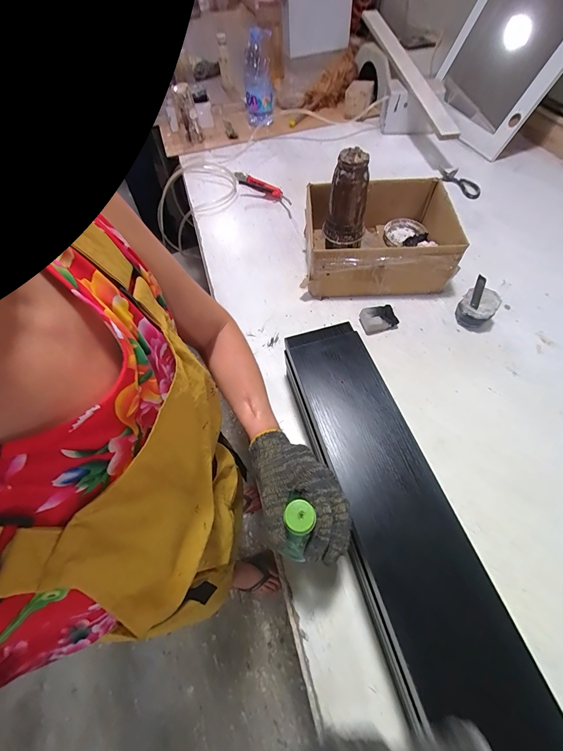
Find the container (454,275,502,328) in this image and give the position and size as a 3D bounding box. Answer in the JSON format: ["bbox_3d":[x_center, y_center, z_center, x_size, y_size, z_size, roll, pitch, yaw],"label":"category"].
[{"bbox_3d":[0.416,-0.152,0.638,0.066,0.063,0.104,33,66,21],"label":"container"}]

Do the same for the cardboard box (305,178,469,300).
[{"bbox_3d":[0.232,-0.331,0.722,0.345,0.121,0.288,-3,59,2],"label":"cardboard box"}]

